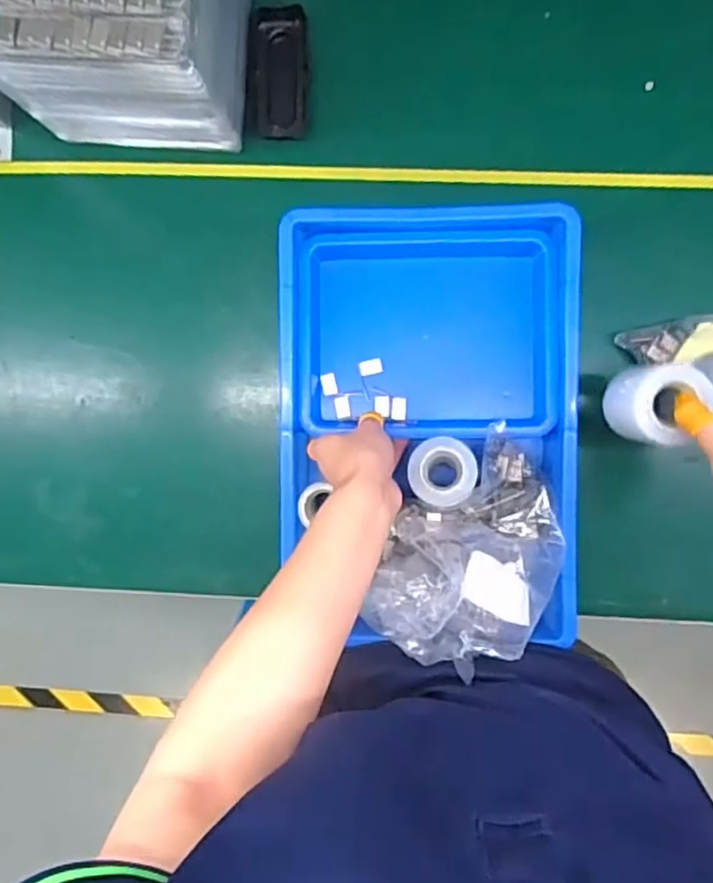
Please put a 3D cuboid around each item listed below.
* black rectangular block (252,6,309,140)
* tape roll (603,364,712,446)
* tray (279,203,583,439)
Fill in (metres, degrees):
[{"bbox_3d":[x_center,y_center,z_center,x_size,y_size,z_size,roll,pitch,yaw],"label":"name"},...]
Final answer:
[{"bbox_3d":[-0.068,-0.330,0.588,0.047,0.021,0.105,1,102,0],"label":"black rectangular block"},{"bbox_3d":[0.222,-0.026,0.481,0.054,0.056,0.056,-4,89,0],"label":"tape roll"},{"bbox_3d":[0.059,-0.100,0.554,0.240,0.052,0.188,-1,89,0],"label":"tray"}]

